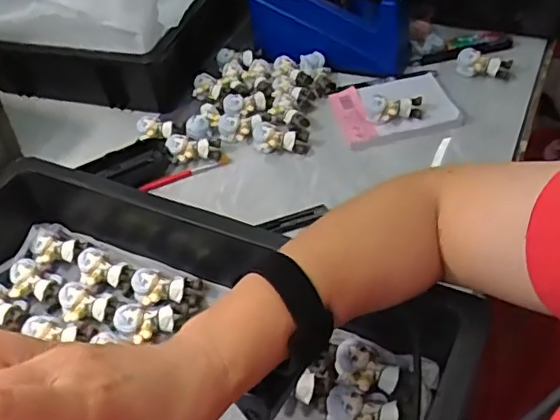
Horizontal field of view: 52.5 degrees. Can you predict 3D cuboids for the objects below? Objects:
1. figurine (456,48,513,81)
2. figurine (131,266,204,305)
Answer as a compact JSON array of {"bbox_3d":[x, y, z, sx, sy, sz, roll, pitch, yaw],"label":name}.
[{"bbox_3d":[0.234,-0.167,0.652,0.060,0.022,0.027,10,48,17],"label":"figurine"},{"bbox_3d":[-0.105,0.071,0.514,0.059,0.020,0.034,14,47,14],"label":"figurine"}]

